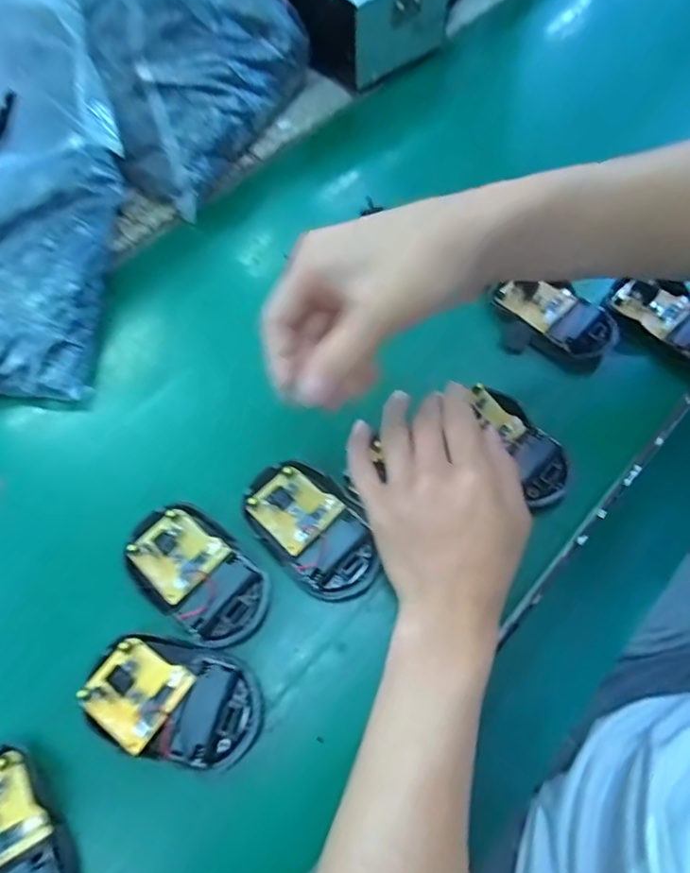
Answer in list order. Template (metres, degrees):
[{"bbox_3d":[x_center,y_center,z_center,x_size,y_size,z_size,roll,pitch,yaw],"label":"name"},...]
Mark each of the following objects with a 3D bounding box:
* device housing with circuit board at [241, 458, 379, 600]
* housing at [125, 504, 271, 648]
[{"bbox_3d":[-0.020,0.057,0.340,0.058,0.017,0.094,-41,71,-17],"label":"device housing with circuit board"},{"bbox_3d":[-0.090,0.082,0.329,0.097,0.012,0.055,37,70,17],"label":"housing"}]

